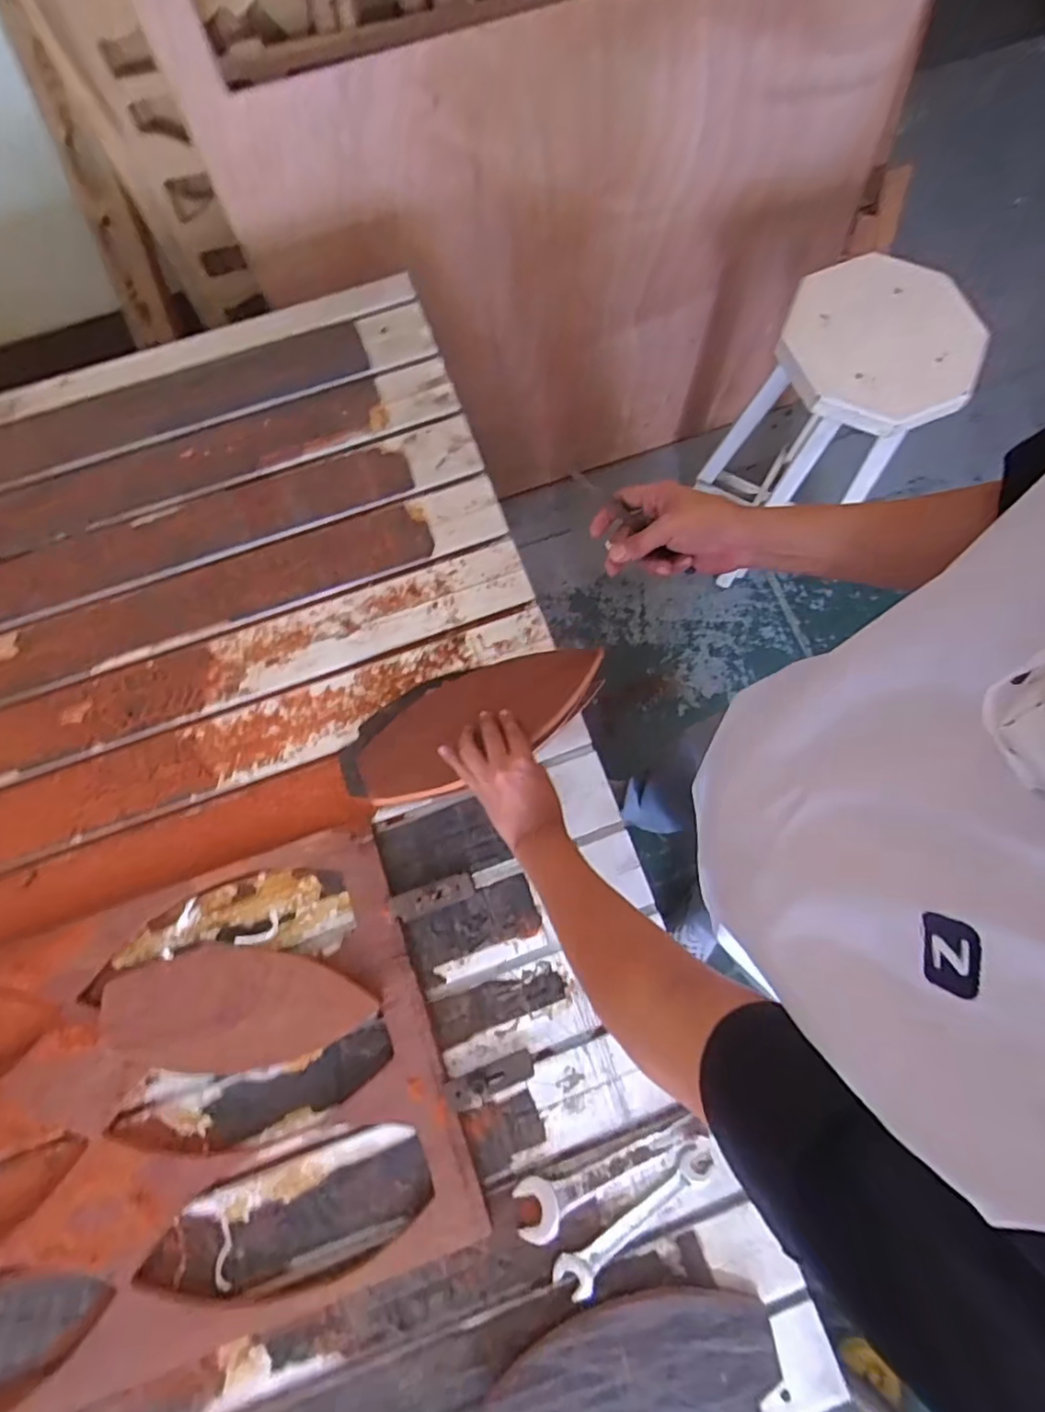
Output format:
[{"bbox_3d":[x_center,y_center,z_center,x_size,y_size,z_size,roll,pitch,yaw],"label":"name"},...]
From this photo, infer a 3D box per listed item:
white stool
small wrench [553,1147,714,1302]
[{"bbox_3d":[0.586,-0.540,1.246,0.299,0.556,0.304,1,77,-3],"label":"white stool"},{"bbox_3d":[0.117,0.527,0.632,0.191,0.007,0.044,-39,80,-8],"label":"small wrench"}]

